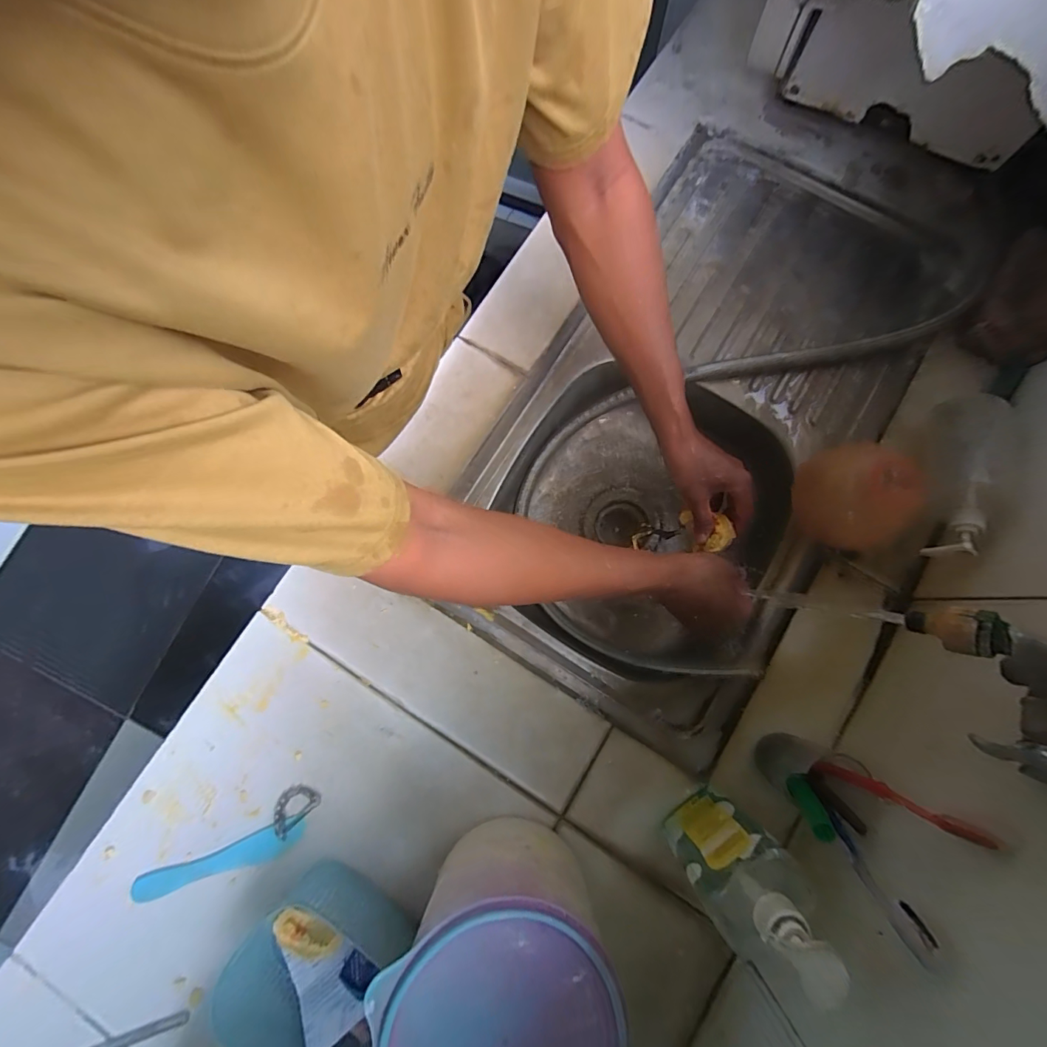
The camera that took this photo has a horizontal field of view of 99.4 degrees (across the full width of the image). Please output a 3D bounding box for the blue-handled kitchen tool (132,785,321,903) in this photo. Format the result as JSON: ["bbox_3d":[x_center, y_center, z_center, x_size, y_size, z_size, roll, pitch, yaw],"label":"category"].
[{"bbox_3d":[-0.305,0.339,0.445,0.170,0.006,0.029,-19,80,-3],"label":"blue-handled kitchen tool"}]

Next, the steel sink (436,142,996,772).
[{"bbox_3d":[0.230,-0.149,0.596,0.395,0.145,0.783,33,81,6],"label":"steel sink"}]

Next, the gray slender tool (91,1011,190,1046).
[{"bbox_3d":[-0.385,0.497,0.424,0.127,0.009,0.012,-17,80,-3],"label":"gray slender tool"}]

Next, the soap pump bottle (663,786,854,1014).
[{"bbox_3d":[0.178,0.287,0.364,0.079,0.198,0.053,-30,81,-5],"label":"soap pump bottle"}]

